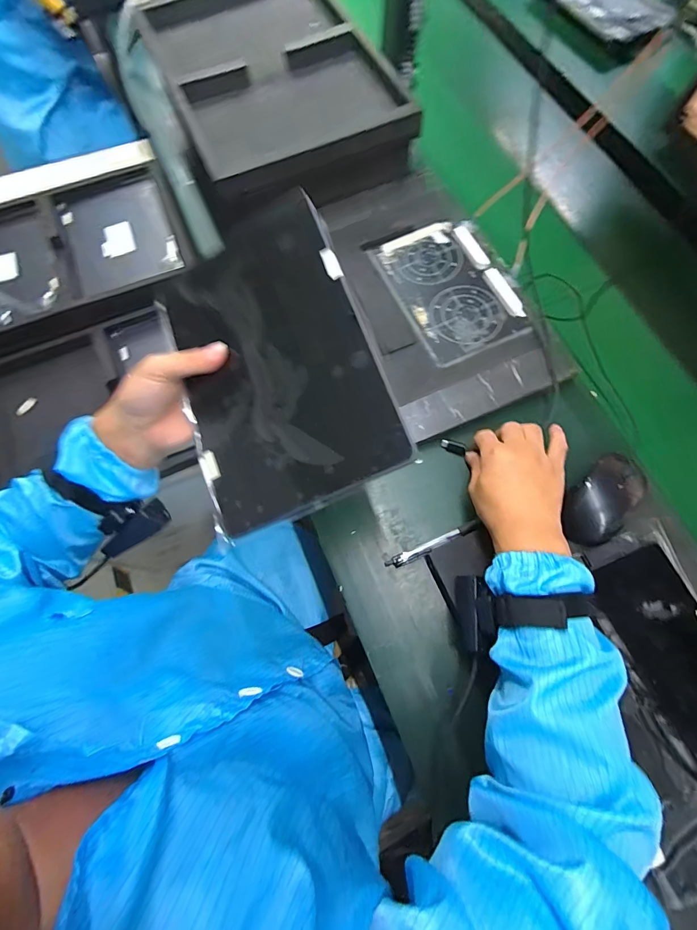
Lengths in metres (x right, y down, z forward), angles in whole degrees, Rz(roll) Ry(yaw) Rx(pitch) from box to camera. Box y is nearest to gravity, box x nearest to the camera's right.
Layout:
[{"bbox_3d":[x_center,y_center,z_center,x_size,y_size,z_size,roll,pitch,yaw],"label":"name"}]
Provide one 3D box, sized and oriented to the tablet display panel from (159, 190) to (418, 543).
[{"bbox_3d":[-0.067,-0.086,0.328,0.167,0.008,0.252,-24,75,14],"label":"tablet display panel"}]

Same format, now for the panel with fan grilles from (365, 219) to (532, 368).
[{"bbox_3d":[0.136,-0.240,0.523,0.147,0.013,0.206,-24,73,-7],"label":"panel with fan grilles"}]

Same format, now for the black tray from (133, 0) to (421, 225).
[{"bbox_3d":[-0.117,-0.588,0.614,0.302,0.086,0.429,-22,71,-7],"label":"black tray"}]

